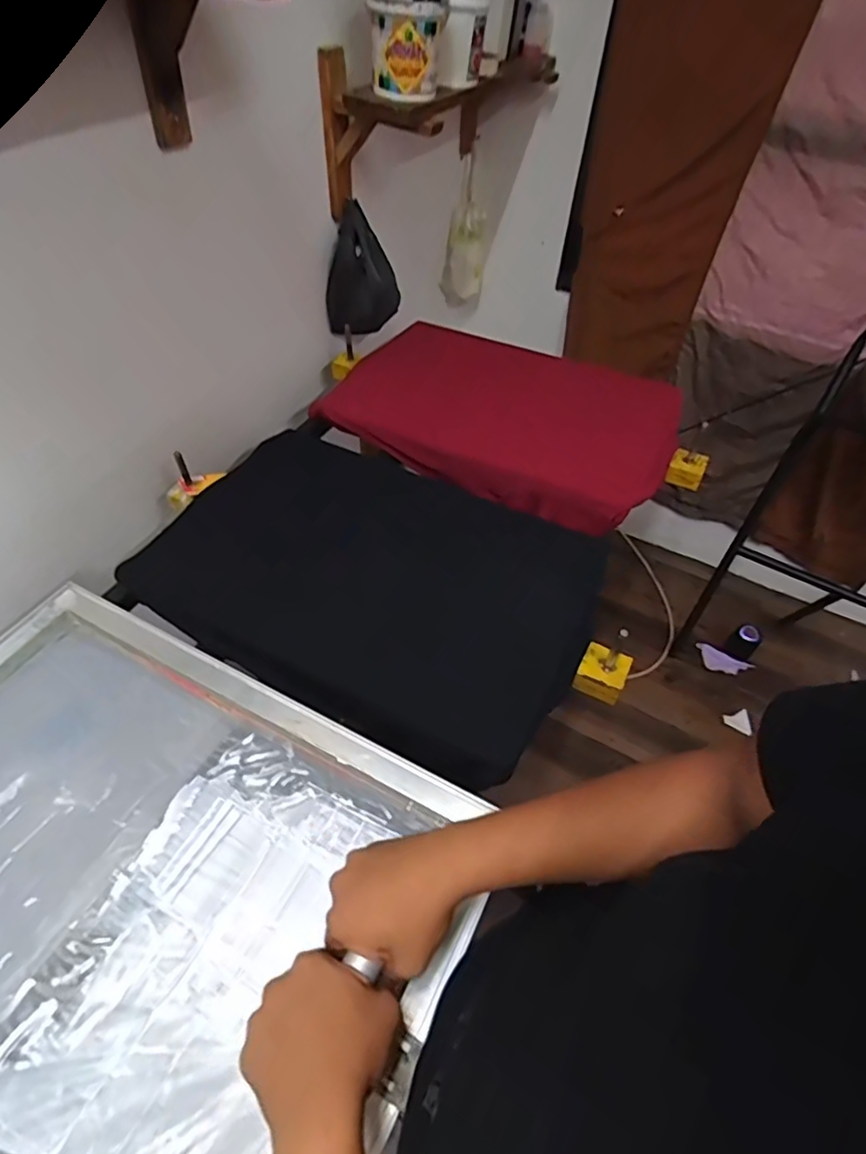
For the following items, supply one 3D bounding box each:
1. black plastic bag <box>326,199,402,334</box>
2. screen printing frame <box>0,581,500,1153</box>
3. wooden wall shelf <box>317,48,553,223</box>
[{"bbox_3d":[-0.142,-0.605,1.173,0.149,0.219,0.050,0,48,-6],"label":"black plastic bag"},{"bbox_3d":[-0.309,0.295,0.575,0.648,0.036,0.463,23,52,15],"label":"screen printing frame"},{"bbox_3d":[0.017,-0.869,1.108,0.211,0.228,0.539,27,50,18],"label":"wooden wall shelf"}]

